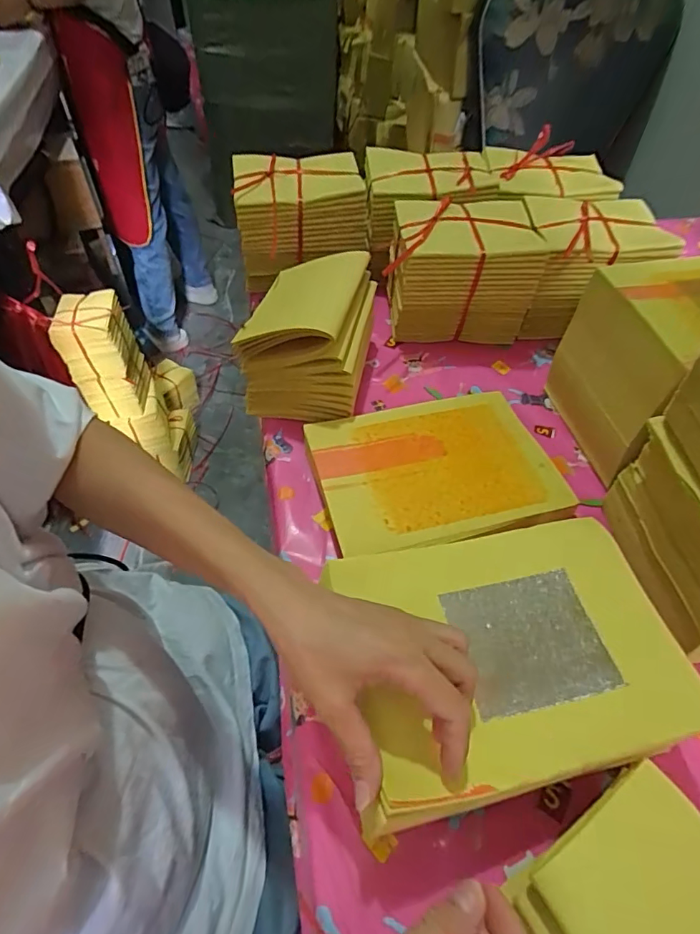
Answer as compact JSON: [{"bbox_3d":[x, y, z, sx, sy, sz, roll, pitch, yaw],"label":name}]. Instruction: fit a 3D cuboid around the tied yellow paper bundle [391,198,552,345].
[{"bbox_3d":[0.133,-0.247,0.617,0.169,0.139,0.126,-3,54,-5],"label":"tied yellow paper bundle"}]

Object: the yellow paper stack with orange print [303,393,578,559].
[{"bbox_3d":[0.085,0.006,0.491,0.225,0.024,0.165,-12,55,-12],"label":"yellow paper stack with orange print"}]

